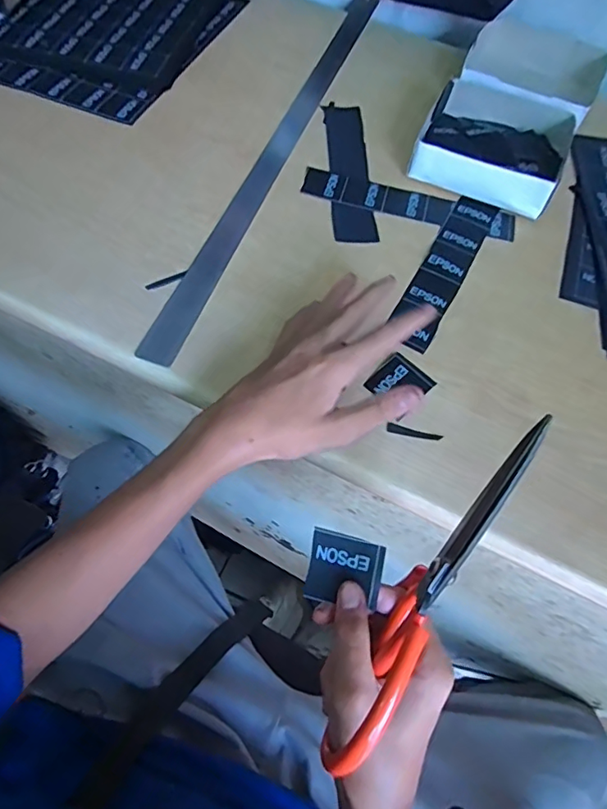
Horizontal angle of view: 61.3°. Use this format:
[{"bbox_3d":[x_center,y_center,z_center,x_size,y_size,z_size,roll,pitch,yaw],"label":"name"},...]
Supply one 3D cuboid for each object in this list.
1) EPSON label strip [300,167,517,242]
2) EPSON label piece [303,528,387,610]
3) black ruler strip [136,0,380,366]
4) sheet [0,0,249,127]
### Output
[{"bbox_3d":[0.100,-0.191,0.488,0.202,0.004,0.039,15,62,4],"label":"EPSON label strip"},{"bbox_3d":[0.024,0.099,0.303,0.043,0.004,0.042,11,89,15],"label":"EPSON label piece"},{"bbox_3d":[-0.014,-0.283,0.526,0.030,0.004,0.609,18,62,6],"label":"black ruler strip"},{"bbox_3d":[-0.222,-0.458,0.604,0.230,0.011,0.337,15,62,4],"label":"sheet"}]

